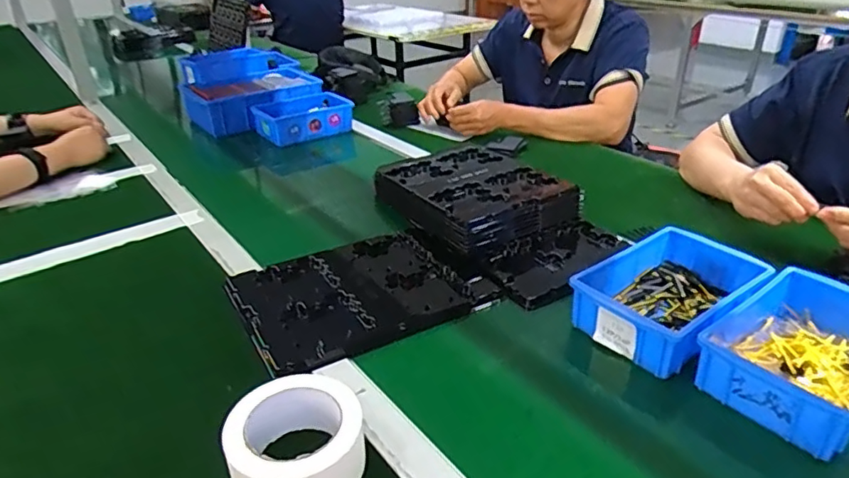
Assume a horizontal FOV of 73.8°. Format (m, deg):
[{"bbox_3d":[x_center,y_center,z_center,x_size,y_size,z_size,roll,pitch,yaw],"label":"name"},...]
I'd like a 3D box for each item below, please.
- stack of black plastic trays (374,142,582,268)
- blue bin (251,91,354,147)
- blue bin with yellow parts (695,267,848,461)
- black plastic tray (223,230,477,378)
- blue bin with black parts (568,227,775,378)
[{"bbox_3d":[0.073,-0.062,0.856,0.202,0.070,0.260,-18,34,-27],"label":"stack of black plastic trays"},{"bbox_3d":[-0.230,-0.229,1.081,0.181,0.062,0.090,-15,32,-22],"label":"blue bin"},{"bbox_3d":[0.375,0.107,0.552,0.201,0.055,0.132,-22,36,-32],"label":"blue bin with yellow parts"},{"bbox_3d":[-0.087,0.063,0.677,0.252,0.023,0.192,-15,33,-27],"label":"black plastic tray"},{"bbox_3d":[0.275,0.059,0.628,0.204,0.058,0.136,-25,37,-34],"label":"blue bin with black parts"}]

